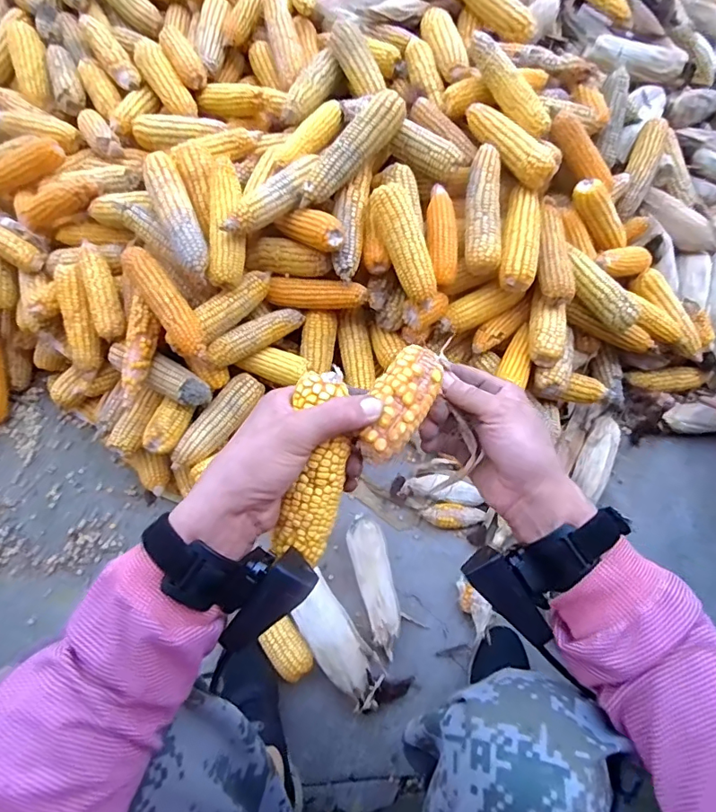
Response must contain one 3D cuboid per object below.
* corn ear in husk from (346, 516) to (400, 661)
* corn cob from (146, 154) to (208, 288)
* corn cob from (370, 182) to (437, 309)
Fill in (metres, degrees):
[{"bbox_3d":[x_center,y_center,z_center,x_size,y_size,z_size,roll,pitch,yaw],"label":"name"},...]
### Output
[{"bbox_3d":[0.027,0.272,0.774,0.056,0.056,0.212,-12,68,-6],"label":"corn ear in husk"},{"bbox_3d":[-0.247,-0.261,0.689,0.050,0.053,0.192,-22,69,-10],"label":"corn cob"},{"bbox_3d":[0.067,-0.221,0.699,0.057,0.048,0.169,-24,97,-10],"label":"corn cob"}]

